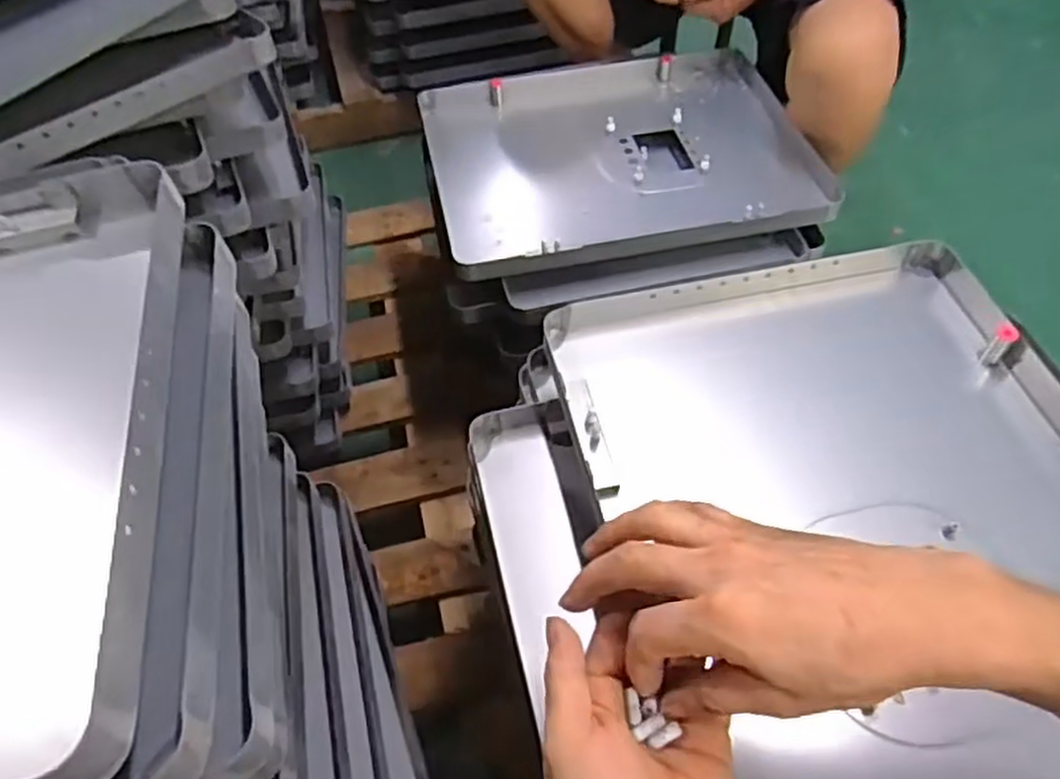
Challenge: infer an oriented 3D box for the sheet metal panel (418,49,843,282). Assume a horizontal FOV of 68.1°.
[{"bbox_3d":[0.104,-0.304,0.997,0.462,0.036,0.386,-11,55,-4],"label":"sheet metal panel"}]

